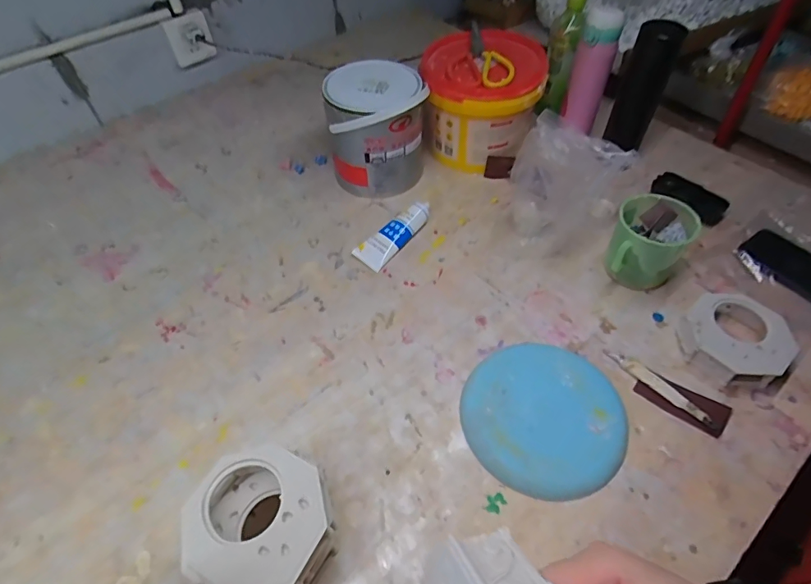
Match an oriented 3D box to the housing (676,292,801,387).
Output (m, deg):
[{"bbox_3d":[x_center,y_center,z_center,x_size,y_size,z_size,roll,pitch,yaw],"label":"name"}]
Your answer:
[{"bbox_3d":[0.414,0.056,0.585,0.133,0.045,0.117,-35,58,-23],"label":"housing"}]

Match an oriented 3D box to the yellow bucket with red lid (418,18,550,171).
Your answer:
[{"bbox_3d":[0.129,-0.320,0.815,0.184,0.180,0.184,-1,51,1],"label":"yellow bucket with red lid"}]

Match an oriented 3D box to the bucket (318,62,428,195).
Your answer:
[{"bbox_3d":[-0.046,-0.266,0.778,0.156,0.168,0.135,-2,51,0],"label":"bucket"}]

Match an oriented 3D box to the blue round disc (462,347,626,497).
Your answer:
[{"bbox_3d":[0.161,0.140,0.544,0.177,0.021,0.180,-1,51,1],"label":"blue round disc"}]

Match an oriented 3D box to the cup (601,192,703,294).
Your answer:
[{"bbox_3d":[0.334,-0.064,0.651,0.096,0.097,0.108,26,57,21],"label":"cup"}]

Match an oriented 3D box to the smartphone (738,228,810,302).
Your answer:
[{"bbox_3d":[0.577,-0.029,0.672,0.090,0.014,0.167,-34,58,-23],"label":"smartphone"}]

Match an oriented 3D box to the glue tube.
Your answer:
[{"bbox_3d":[-0.015,-0.094,0.728,0.051,0.032,0.146,33,59,25],"label":"glue tube"}]

